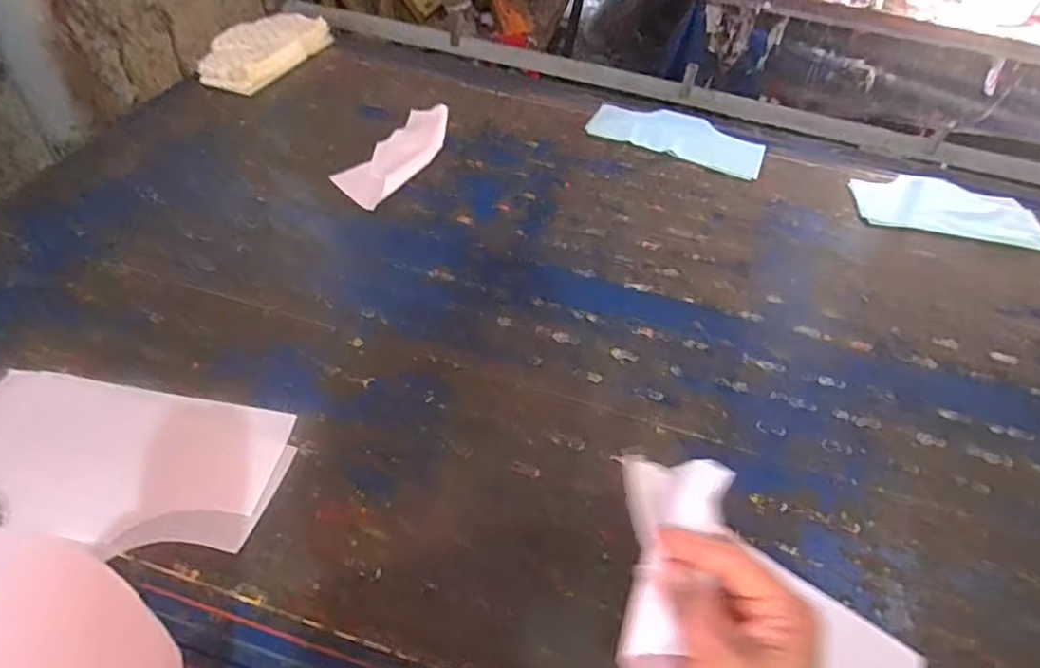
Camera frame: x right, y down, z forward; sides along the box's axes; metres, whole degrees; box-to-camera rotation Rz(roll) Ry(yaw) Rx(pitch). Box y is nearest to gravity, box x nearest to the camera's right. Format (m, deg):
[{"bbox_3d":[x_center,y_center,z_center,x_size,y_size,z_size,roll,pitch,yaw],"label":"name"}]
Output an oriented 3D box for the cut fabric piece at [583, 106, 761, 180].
[{"bbox_3d":[0.296,-0.374,1.164,0.316,0.009,0.154,19,49,11],"label":"cut fabric piece"}]

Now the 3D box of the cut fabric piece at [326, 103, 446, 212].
[{"bbox_3d":[-0.197,-0.303,1.032,0.095,0.016,0.320,20,49,12],"label":"cut fabric piece"}]

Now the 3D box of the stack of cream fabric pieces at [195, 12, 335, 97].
[{"bbox_3d":[-0.496,-0.562,1.212,0.152,0.035,0.302,17,48,8],"label":"stack of cream fabric pieces"}]

